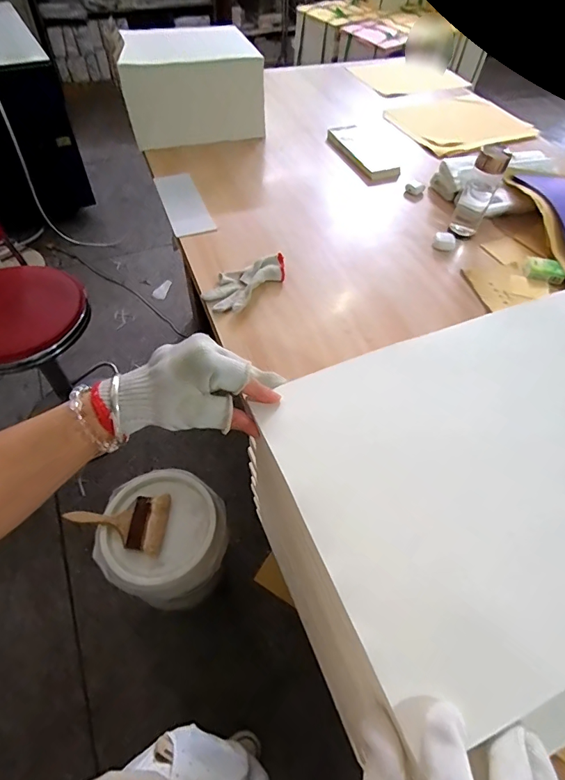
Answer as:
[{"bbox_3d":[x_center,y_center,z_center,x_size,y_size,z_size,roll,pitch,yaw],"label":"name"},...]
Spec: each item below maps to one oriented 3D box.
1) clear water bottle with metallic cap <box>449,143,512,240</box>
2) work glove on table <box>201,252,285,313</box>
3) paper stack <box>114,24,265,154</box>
[{"bbox_3d":[0.440,-0.436,0.943,0.066,0.191,0.057,26,57,15],"label":"clear water bottle with metallic cap"},{"bbox_3d":[-0.075,-0.221,0.850,0.091,0.038,0.186,39,62,22],"label":"work glove on table"},{"bbox_3d":[-0.259,-0.858,1.173,0.380,0.234,0.209,-16,57,-14],"label":"paper stack"}]

